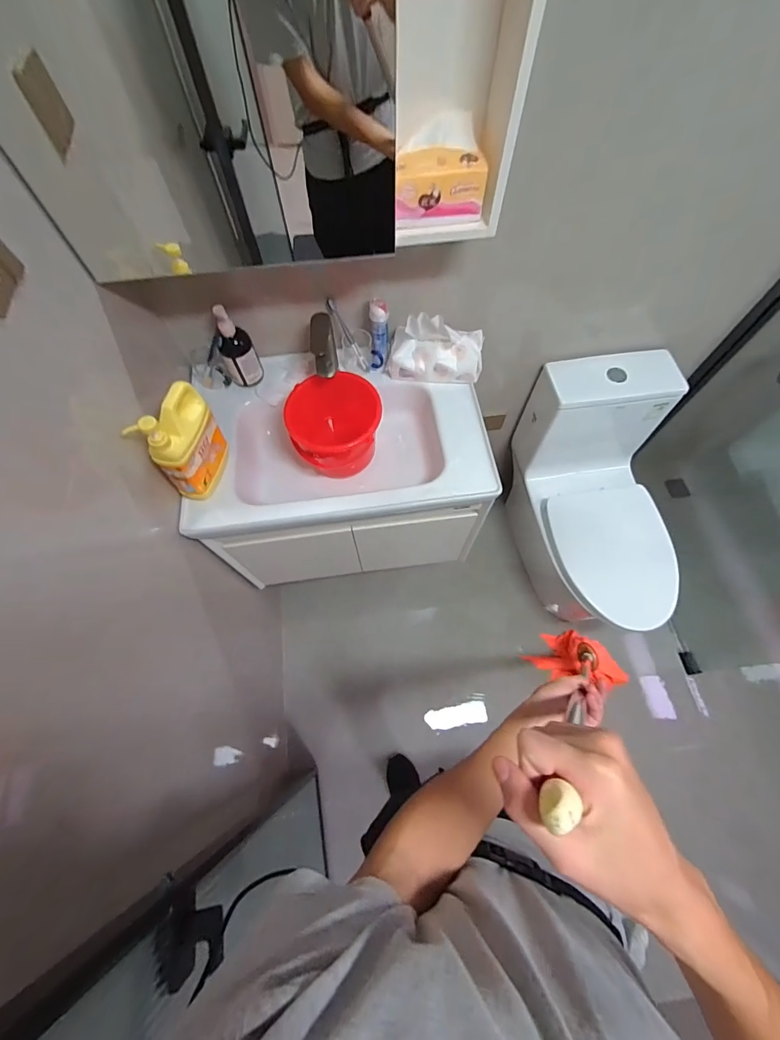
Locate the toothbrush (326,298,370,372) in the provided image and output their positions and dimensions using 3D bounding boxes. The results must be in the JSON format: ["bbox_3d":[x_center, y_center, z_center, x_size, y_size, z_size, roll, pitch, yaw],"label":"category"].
[{"bbox_3d":[-0.098,-0.435,0.958,0.013,0.181,0.022,-47,36,-18],"label":"toothbrush"}]

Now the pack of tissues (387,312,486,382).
[{"bbox_3d":[0.108,-0.406,0.934,0.214,0.139,0.100,4,67,2],"label":"pack of tissues"}]

